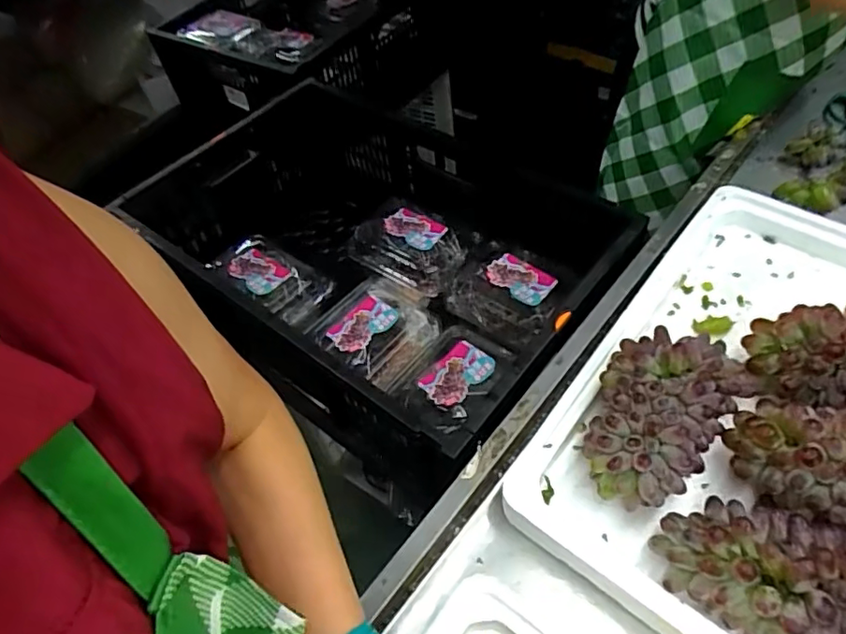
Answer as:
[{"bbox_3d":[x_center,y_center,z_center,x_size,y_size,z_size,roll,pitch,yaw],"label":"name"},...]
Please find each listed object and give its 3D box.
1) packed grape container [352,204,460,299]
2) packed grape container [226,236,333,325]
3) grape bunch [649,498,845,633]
[{"bbox_3d":[-0.022,-0.109,0.903,0.179,0.067,0.115,33,63,25],"label":"packed grape container"},{"bbox_3d":[-0.225,-0.058,0.874,0.171,0.063,0.096,33,63,26],"label":"packed grape container"},{"bbox_3d":[0.260,0.183,0.409,0.168,0.065,0.098,16,57,16],"label":"grape bunch"}]

